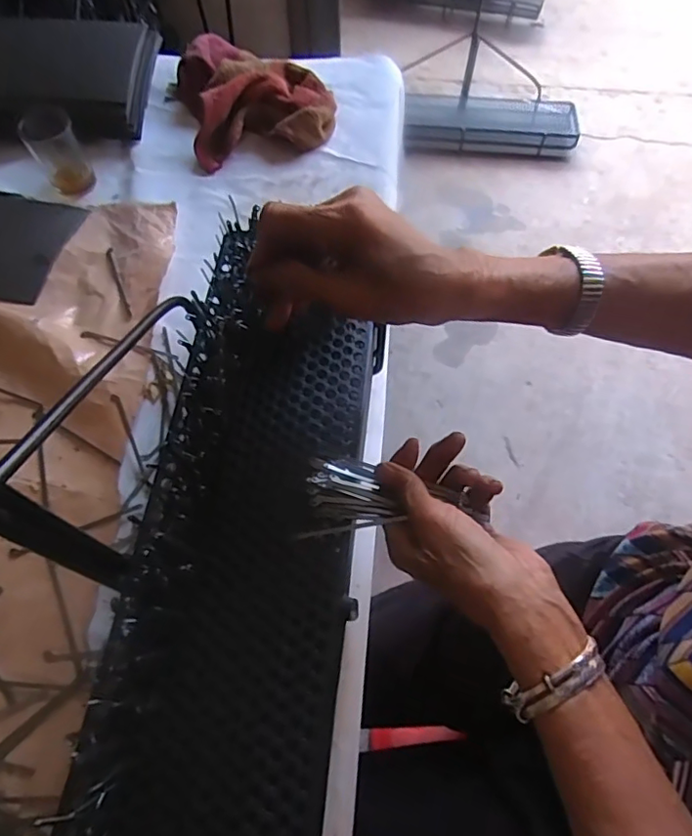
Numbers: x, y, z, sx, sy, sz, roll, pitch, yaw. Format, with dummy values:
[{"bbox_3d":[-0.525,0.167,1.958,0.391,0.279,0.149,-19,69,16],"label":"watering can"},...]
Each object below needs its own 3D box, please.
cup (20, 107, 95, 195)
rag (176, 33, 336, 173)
[{"bbox_3d":[-0.322,-0.300,0.611,0.051,0.081,0.047,0,63,0],"label":"cup"},{"bbox_3d":[-0.112,-0.405,0.671,0.183,0.061,0.180,-13,64,-6],"label":"rag"}]

